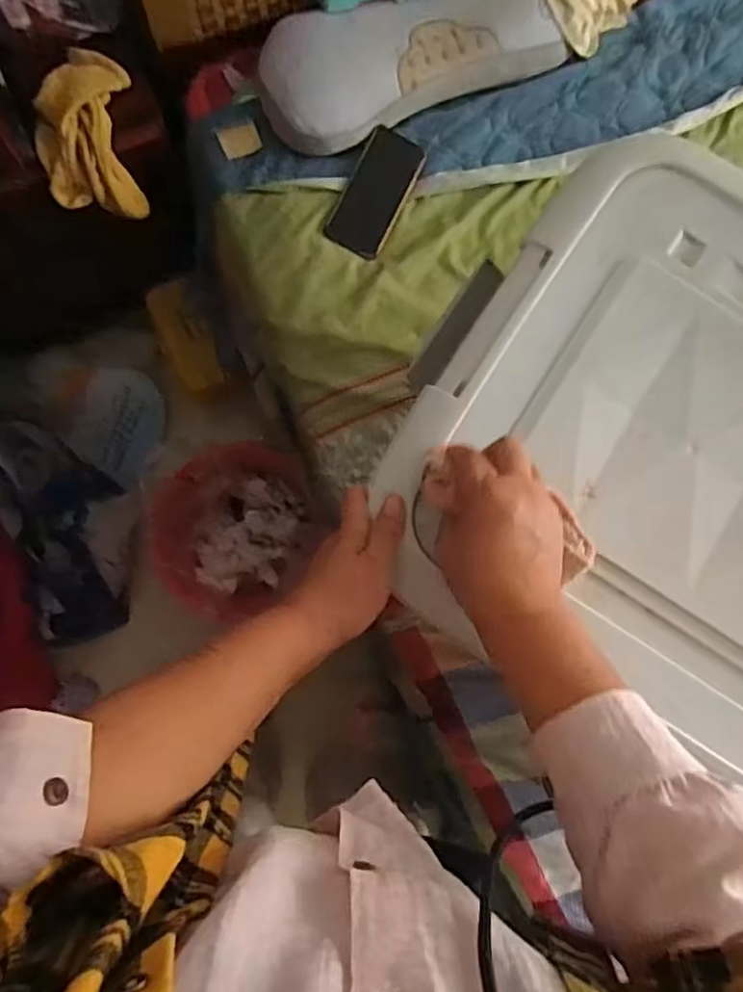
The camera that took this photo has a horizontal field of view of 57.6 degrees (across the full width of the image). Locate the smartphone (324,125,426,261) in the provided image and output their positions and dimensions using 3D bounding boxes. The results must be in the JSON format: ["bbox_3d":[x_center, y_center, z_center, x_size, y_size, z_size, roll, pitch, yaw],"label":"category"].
[{"bbox_3d":[0.005,-0.398,0.887,0.079,0.009,0.175,25,82,-2],"label":"smartphone"}]

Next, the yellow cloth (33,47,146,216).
[{"bbox_3d":[-0.364,-0.465,0.872,0.108,0.100,0.173,-5,84,-6],"label":"yellow cloth"}]

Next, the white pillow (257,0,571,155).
[{"bbox_3d":[0.050,-0.581,0.883,0.404,0.046,0.161,-23,86,-8],"label":"white pillow"}]

